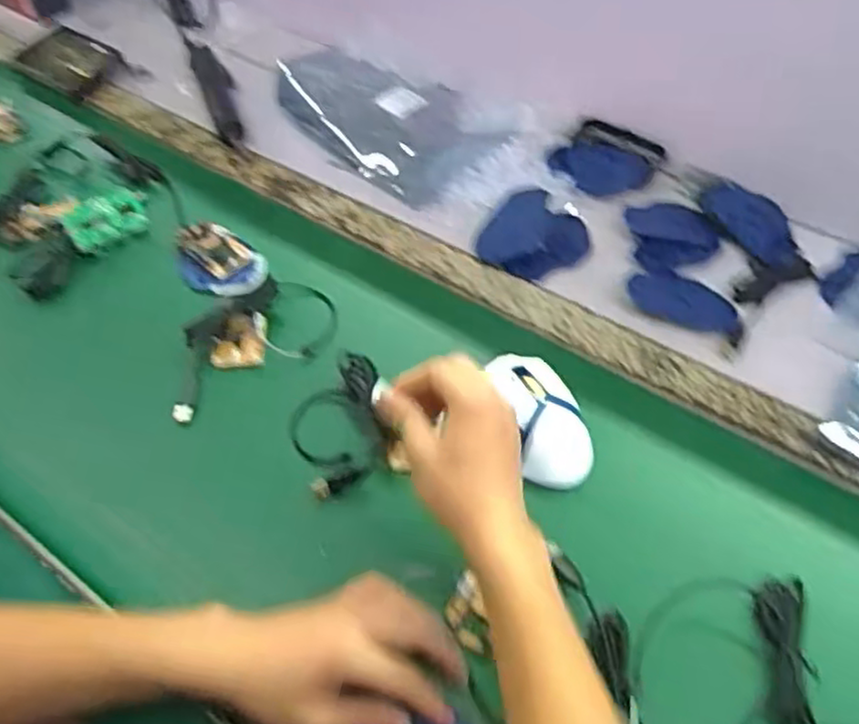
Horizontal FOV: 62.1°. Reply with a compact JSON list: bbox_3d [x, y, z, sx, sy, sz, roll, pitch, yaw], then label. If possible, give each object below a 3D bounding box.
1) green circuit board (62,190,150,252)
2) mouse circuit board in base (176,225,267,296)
[{"bbox_3d":[-0.338,-0.150,0.750,0.083,0.026,0.055,-32,59,-20],"label":"green circuit board"},{"bbox_3d":[-0.211,-0.102,0.717,0.105,0.019,0.067,29,59,21],"label":"mouse circuit board in base"}]

